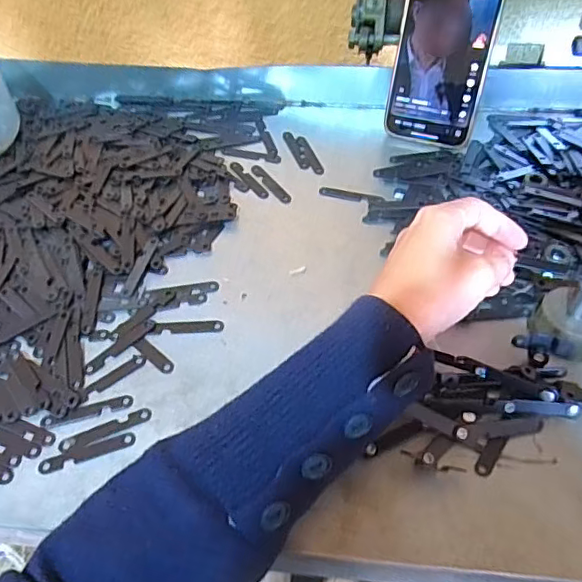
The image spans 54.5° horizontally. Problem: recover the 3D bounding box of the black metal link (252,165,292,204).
[{"bbox_3d":[-0.017,-0.087,0.456,0.010,0.004,0.052,-29,55,-20],"label":"black metal link"}]

